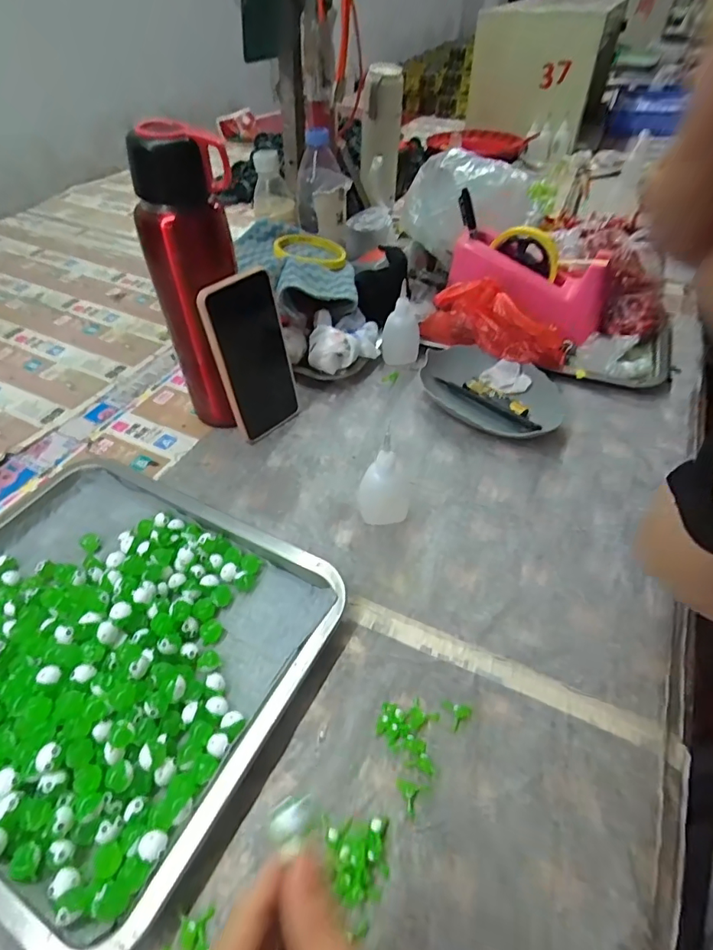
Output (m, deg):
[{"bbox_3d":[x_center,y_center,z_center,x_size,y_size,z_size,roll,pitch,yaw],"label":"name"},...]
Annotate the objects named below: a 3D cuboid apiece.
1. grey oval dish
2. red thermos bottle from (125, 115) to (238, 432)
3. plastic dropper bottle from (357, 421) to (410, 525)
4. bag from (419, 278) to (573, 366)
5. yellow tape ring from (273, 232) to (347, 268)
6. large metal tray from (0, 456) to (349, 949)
[{"bbox_3d":[0.146,-0.093,0.549,0.162,0.031,0.104,24,52,22],"label":"grey oval dish"},{"bbox_3d":[-0.140,-0.163,0.457,0.059,0.262,0.067,27,53,24],"label":"red thermos bottle"},{"bbox_3d":[0.025,-0.002,0.421,0.046,0.101,0.037,3,47,4],"label":"plastic dropper bottle"},{"bbox_3d":[0.164,-0.175,0.576,0.174,0.080,0.060,14,48,14],"label":"bag"},{"bbox_3d":[-0.062,-0.301,0.648,0.093,0.016,0.092,0,48,0],"label":"yellow tape ring"},{"bbox_3d":[-0.201,0.112,0.361,0.322,0.036,0.259,21,50,19],"label":"large metal tray"}]

